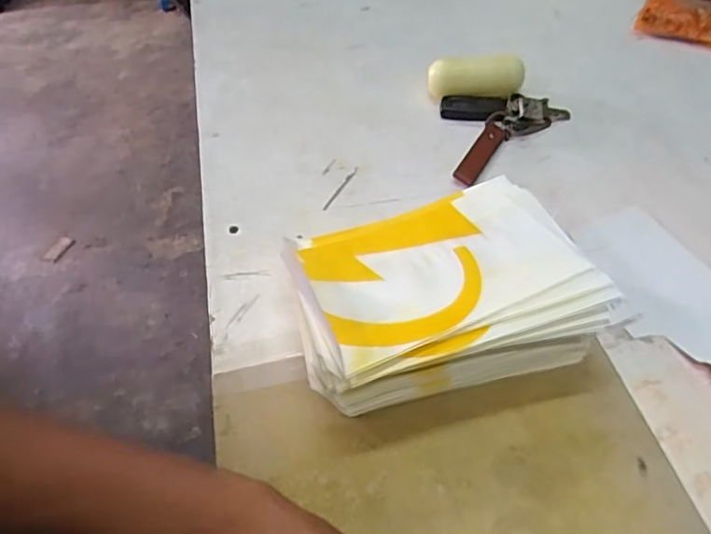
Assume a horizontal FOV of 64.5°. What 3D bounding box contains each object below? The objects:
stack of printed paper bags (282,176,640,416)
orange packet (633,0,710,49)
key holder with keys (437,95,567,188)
[{"bbox_3d":[0.062,0.015,0.403,0.205,0.083,0.145,-13,51,-6],"label":"stack of printed paper bags"},{"bbox_3d":[0.391,-0.292,0.648,0.112,0.036,0.090,21,55,20],"label":"orange packet"},{"bbox_3d":[0.128,-0.148,0.567,0.147,0.023,0.096,-35,56,-22],"label":"key holder with keys"}]

